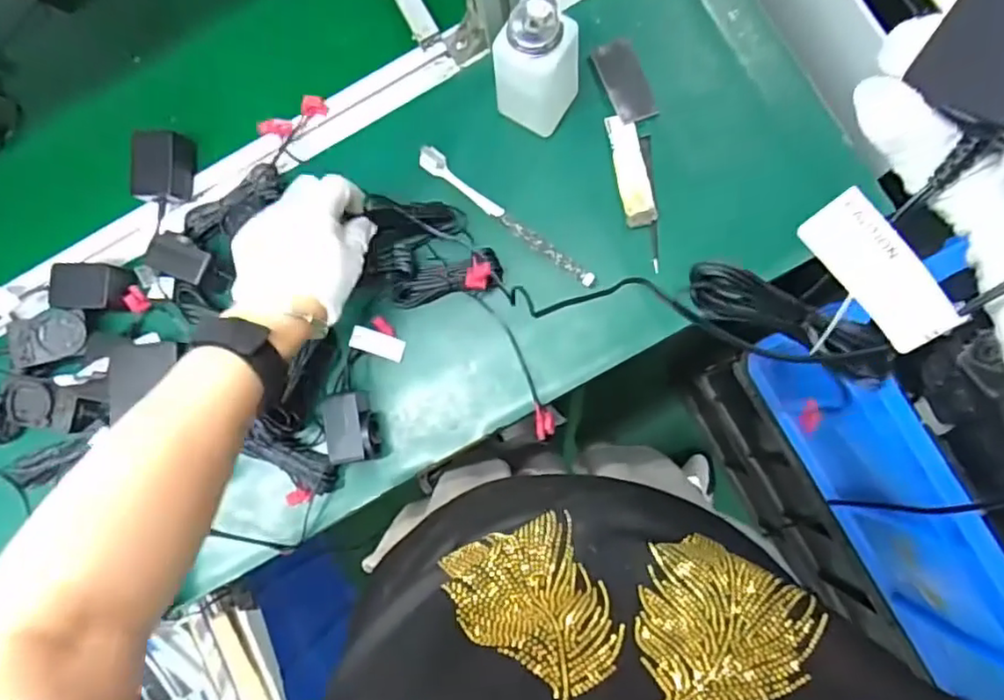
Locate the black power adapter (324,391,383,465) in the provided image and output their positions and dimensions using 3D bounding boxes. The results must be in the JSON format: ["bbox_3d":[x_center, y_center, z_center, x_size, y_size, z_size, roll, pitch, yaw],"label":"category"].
[{"bbox_3d":[-0.123,0.064,0.534,0.036,0.036,0.056,-11,84,4],"label":"black power adapter"}]

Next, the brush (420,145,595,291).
[{"bbox_3d":[0.002,-0.112,0.544,0.184,0.012,0.019,40,89,7],"label":"brush"}]

